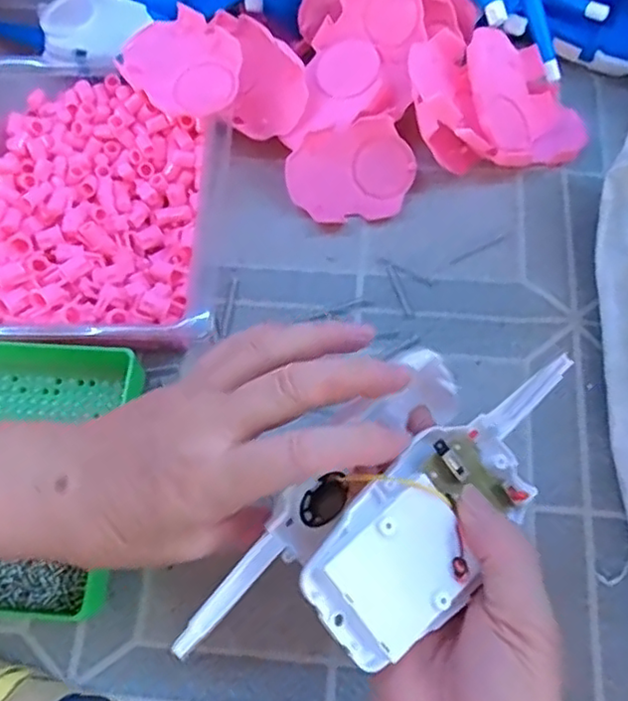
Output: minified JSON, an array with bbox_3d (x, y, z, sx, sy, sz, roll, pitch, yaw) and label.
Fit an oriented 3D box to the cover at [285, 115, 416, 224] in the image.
[{"bbox_3d":[0.025,-0.122,0.426,0.085,0.010,0.063,-11,103,1],"label":"cover"}]

